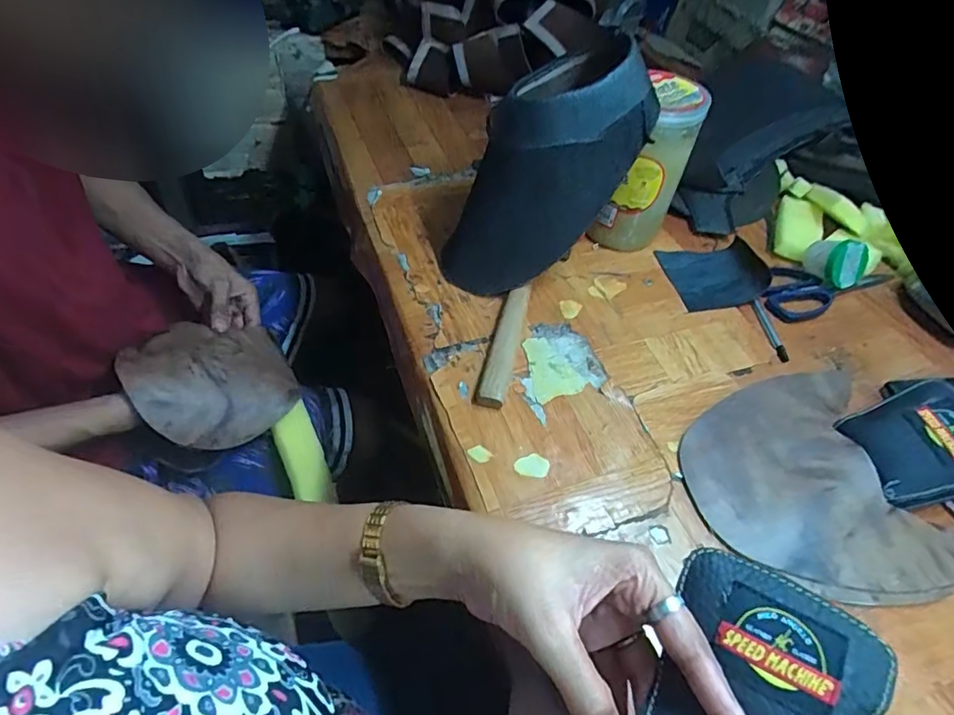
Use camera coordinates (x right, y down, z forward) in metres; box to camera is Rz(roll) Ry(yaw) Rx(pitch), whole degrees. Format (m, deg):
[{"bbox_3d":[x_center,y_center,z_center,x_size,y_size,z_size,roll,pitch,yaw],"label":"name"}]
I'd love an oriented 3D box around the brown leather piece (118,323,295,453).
[{"bbox_3d":[-0.306,0.017,0.626,0.162,0.066,0.168,-21,55,-23],"label":"brown leather piece"}]

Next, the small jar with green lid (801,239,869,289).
[{"bbox_3d":[0.397,-0.108,0.602,0.045,0.050,0.057,17,21,-27],"label":"small jar with green lid"}]

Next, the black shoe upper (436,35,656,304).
[{"bbox_3d":[0.063,-0.187,0.547,0.131,0.271,0.119,23,20,-16],"label":"black shoe upper"}]

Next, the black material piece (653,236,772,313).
[{"bbox_3d":[0.272,-0.095,0.610,0.111,0.014,0.094,-5,50,-11],"label":"black material piece"}]

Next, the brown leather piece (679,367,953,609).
[{"bbox_3d":[0.273,0.101,0.437,0.200,0.022,0.194,-10,51,-15],"label":"brown leather piece"}]

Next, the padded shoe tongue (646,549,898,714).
[{"bbox_3d":[0.128,0.147,0.239,0.085,0.012,0.098,19,72,24],"label":"padded shoe tongue"}]

